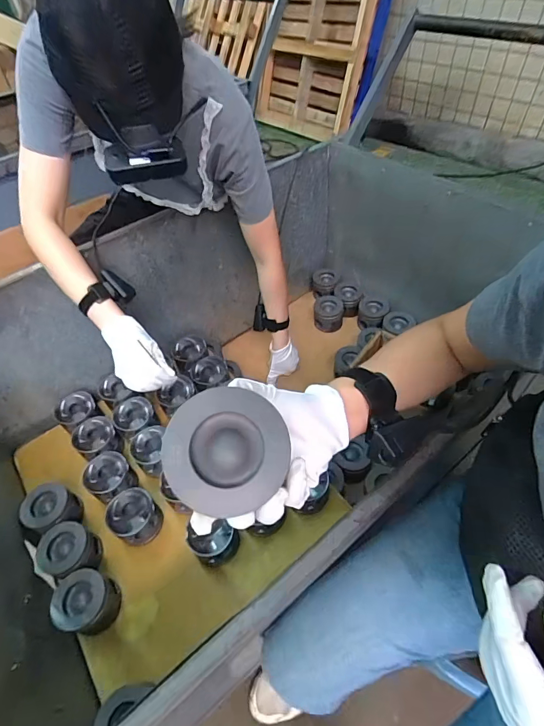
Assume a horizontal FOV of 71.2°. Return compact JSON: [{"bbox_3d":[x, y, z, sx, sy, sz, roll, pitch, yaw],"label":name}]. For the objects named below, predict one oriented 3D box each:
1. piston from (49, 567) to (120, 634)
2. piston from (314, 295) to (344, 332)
[{"bbox_3d":[-0.314,0.408,0.649,0.101,0.060,0.088,14,53,15],"label":"piston"},{"bbox_3d":[0.173,-0.149,1.170,0.091,0.089,0.075,6,51,9],"label":"piston"}]

